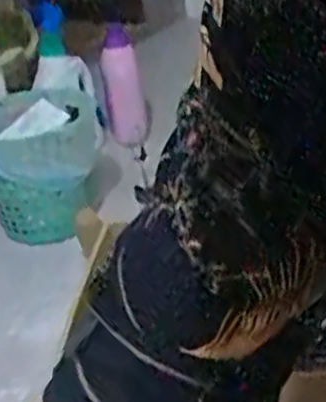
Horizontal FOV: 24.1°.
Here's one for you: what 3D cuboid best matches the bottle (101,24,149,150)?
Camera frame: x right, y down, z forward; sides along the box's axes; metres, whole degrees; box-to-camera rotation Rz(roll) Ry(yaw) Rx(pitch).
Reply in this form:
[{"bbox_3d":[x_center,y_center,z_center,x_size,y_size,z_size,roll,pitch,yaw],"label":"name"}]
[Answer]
[{"bbox_3d":[-0.092,-0.274,1.722,0.081,0.303,0.088,-7,-16,-1],"label":"bottle"}]

